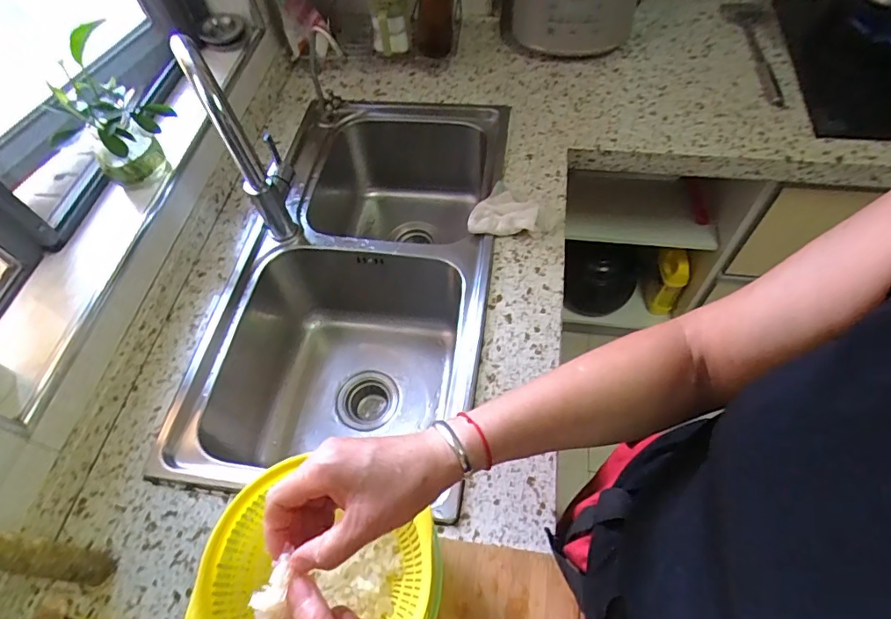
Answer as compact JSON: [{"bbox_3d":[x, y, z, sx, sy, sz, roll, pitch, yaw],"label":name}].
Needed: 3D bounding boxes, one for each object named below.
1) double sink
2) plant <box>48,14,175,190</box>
[{"bbox_3d":[-0.123,-0.028,0.882,0.393,0.249,0.722,5,59,7],"label":"double sink"},{"bbox_3d":[-0.441,-0.252,0.677,0.109,0.202,0.106,-10,58,-2],"label":"plant"}]

